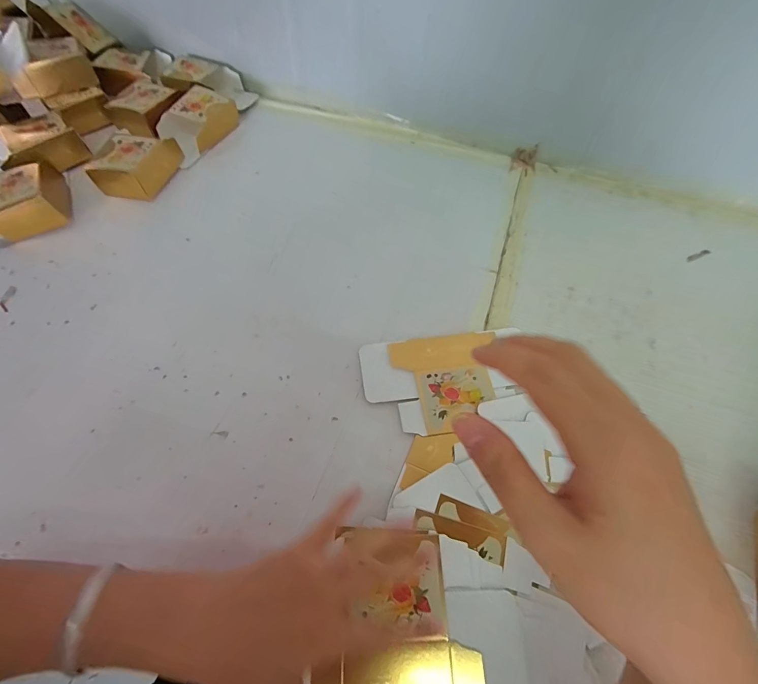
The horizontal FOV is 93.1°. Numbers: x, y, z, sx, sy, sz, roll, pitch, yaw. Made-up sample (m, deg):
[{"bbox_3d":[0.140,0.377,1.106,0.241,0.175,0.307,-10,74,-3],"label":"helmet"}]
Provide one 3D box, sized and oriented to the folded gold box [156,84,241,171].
[{"bbox_3d":[-0.284,-0.333,0.553,0.074,0.039,0.132,20,63,8],"label":"folded gold box"}]

